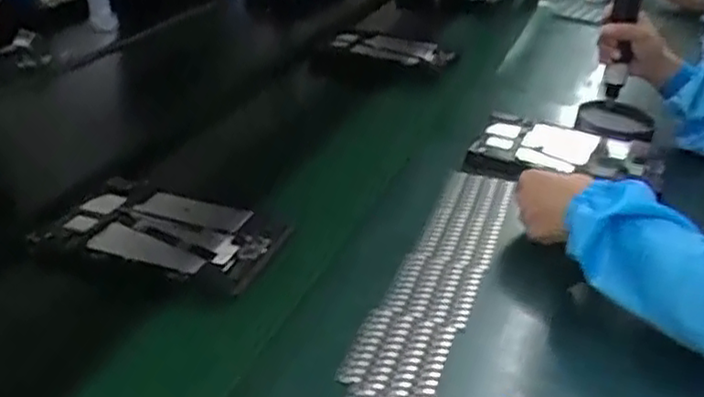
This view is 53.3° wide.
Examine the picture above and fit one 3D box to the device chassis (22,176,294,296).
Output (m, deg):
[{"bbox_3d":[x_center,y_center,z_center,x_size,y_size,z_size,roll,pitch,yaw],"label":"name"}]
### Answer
[{"bbox_3d":[-0.198,0.031,0.763,0.254,0.023,0.149,10,30,19],"label":"device chassis"}]

